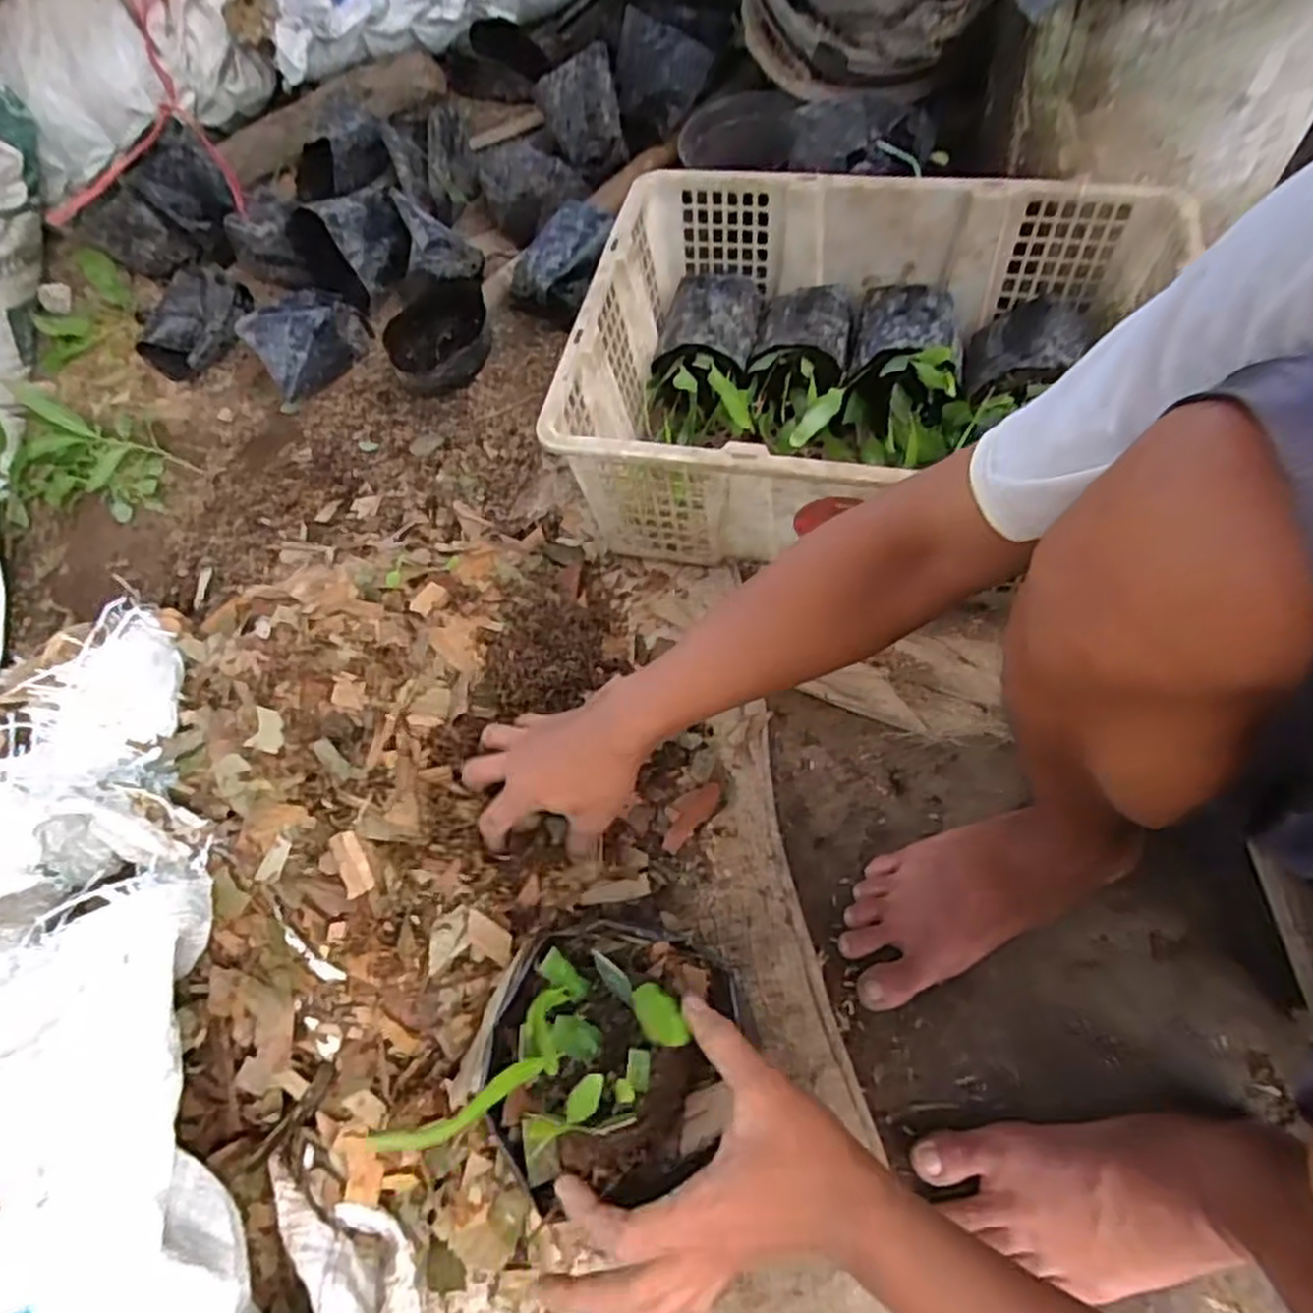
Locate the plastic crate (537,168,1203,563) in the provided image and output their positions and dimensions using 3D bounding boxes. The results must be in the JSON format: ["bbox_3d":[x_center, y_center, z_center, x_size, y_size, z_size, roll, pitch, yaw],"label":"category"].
[{"bbox_3d":[0.182,-0.227,0.695,0.467,0.194,0.335,7,62,12],"label":"plastic crate"}]

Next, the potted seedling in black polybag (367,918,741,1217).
[{"bbox_3d":[-0.035,0.229,0.445,0.144,0.180,0.139,11,65,9],"label":"potted seedling in black polybag"}]

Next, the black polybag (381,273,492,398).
[{"bbox_3d":[-0.224,-0.330,0.830,0.112,0.085,0.089,-26,60,-7],"label":"black polybag"}]

